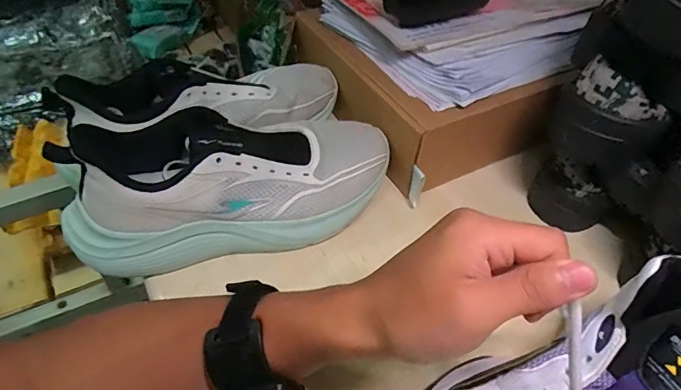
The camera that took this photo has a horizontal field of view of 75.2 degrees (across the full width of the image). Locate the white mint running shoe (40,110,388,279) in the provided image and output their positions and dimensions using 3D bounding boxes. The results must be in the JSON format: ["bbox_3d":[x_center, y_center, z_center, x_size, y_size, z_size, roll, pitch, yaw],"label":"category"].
[{"bbox_3d":[-0.085,-0.014,0.381,0.270,0.097,0.096,-13,49,-15],"label":"white mint running shoe"}]

